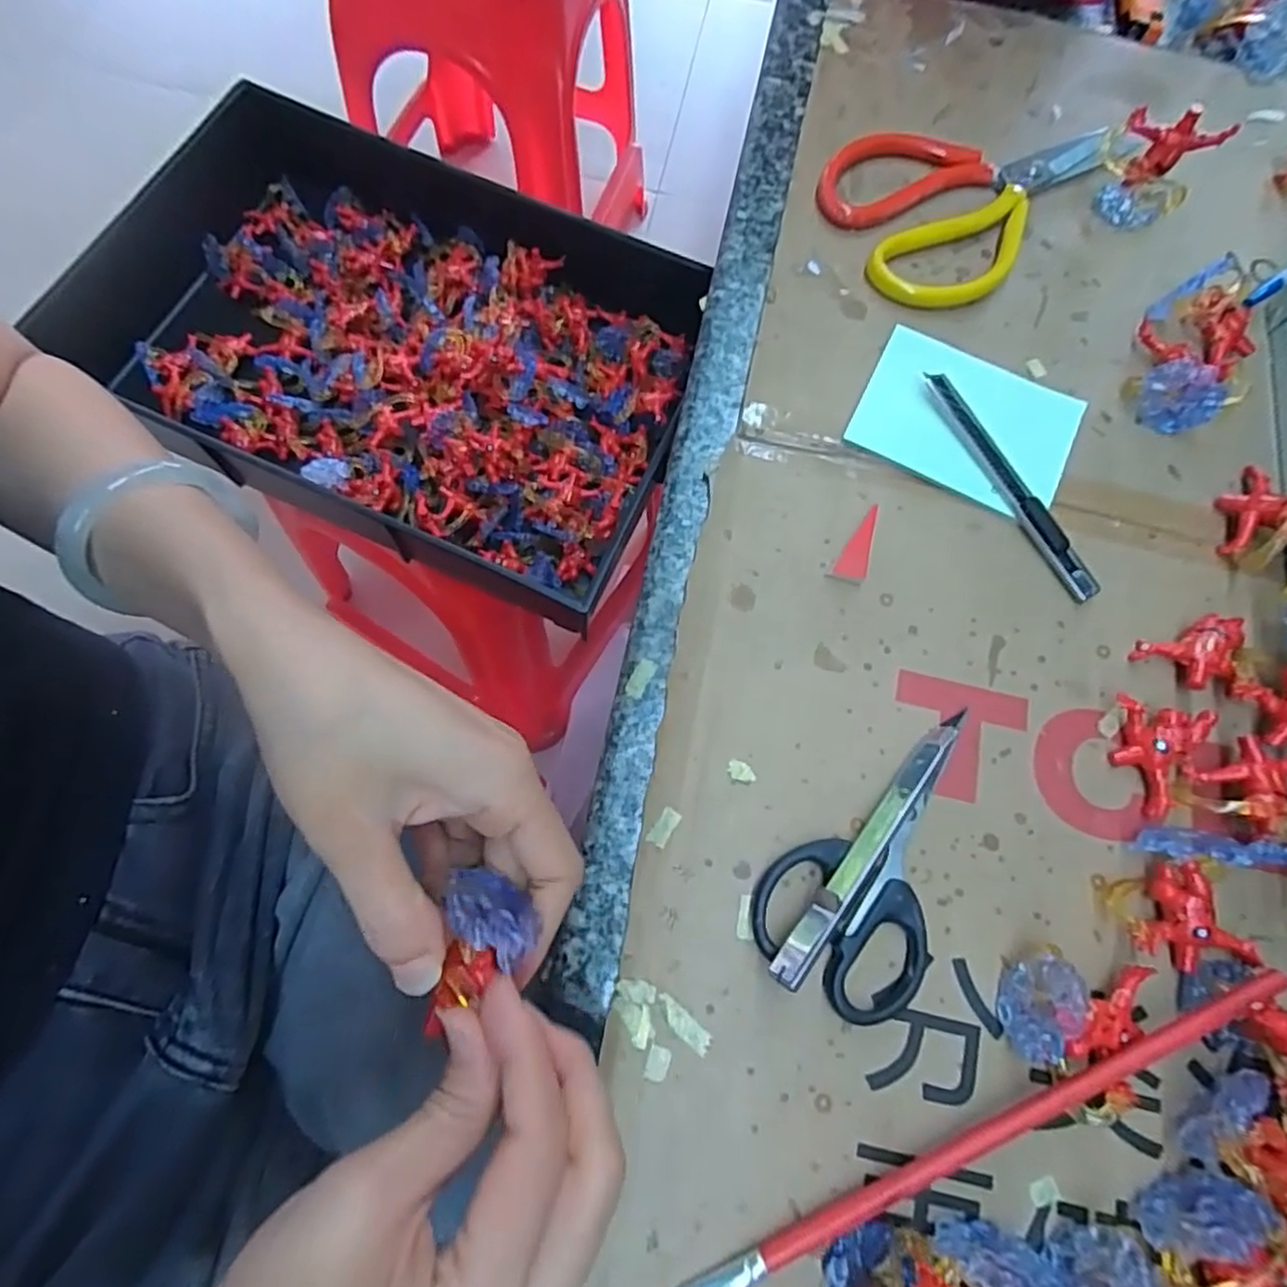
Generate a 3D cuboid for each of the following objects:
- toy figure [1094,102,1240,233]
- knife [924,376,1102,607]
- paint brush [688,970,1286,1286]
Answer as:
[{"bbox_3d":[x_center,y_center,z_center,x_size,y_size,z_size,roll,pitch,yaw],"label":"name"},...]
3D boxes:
[{"bbox_3d":[0.268,-0.253,0.366,0.049,0.046,0.027,28,73,6],"label":"toy figure"},{"bbox_3d":[0.169,-0.074,0.322,0.013,0.015,0.123,-28,76,-12],"label":"knife"},{"bbox_3d":[0.114,0.175,0.240,0.259,0.013,0.011,-22,75,-10],"label":"paint brush"}]

